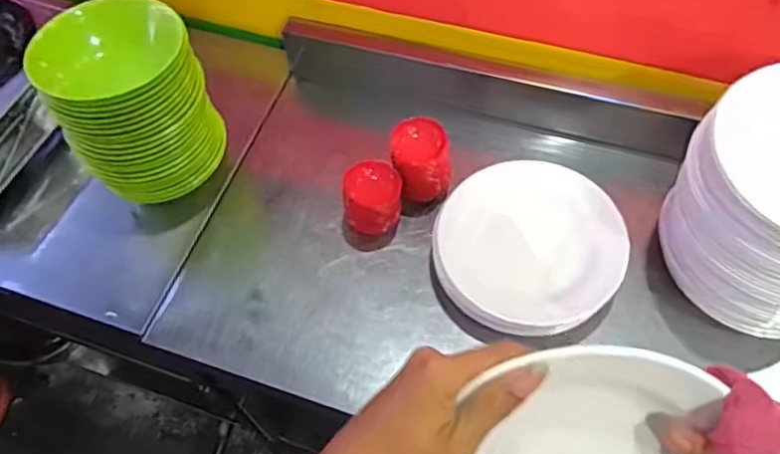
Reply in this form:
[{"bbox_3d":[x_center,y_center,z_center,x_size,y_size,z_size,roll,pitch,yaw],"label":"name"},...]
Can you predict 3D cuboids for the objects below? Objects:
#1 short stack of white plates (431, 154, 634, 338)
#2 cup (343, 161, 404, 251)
[{"bbox_3d":[0.175,0.019,0.816,0.219,0.056,0.211,19,63,15],"label":"short stack of white plates"},{"bbox_3d":[-0.027,-0.030,0.850,0.074,0.090,0.078,-2,60,3],"label":"cup"}]

